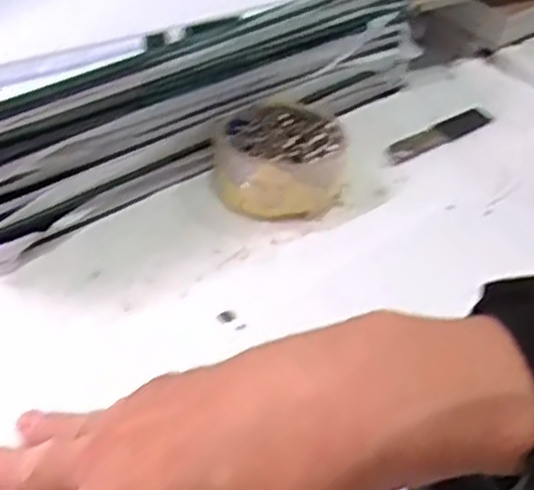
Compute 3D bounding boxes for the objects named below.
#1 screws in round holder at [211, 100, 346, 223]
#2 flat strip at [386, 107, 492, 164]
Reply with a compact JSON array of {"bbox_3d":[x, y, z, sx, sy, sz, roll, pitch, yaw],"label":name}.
[{"bbox_3d":[0.009,-0.058,0.521,0.086,0.040,0.093,7,40,4],"label":"screws in round holder"},{"bbox_3d":[0.126,-0.081,0.577,0.102,0.004,0.022,-25,48,-30],"label":"flat strip"}]

